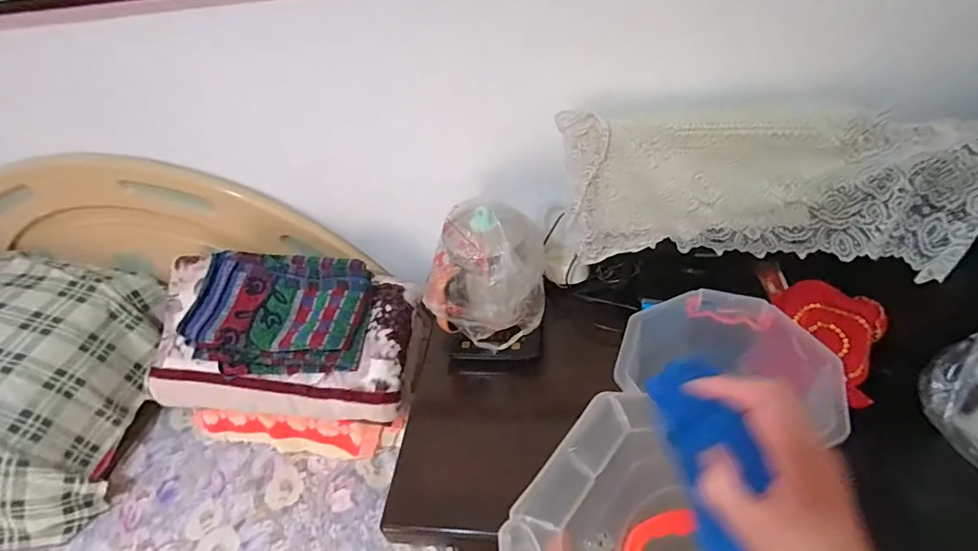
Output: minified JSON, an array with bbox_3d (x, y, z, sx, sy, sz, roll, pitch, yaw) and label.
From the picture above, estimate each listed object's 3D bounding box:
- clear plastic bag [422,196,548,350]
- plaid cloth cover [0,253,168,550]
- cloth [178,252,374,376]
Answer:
[{"bbox_3d":[0.003,0.001,0.882,0.180,0.226,0.205,7,45,16],"label":"clear plastic bag"},{"bbox_3d":[-1.245,0.254,1.129,0.778,0.355,0.552,-2,43,7],"label":"plaid cloth cover"},{"bbox_3d":[-0.424,0.074,0.999,0.334,0.067,0.245,2,62,-10],"label":"cloth"}]

